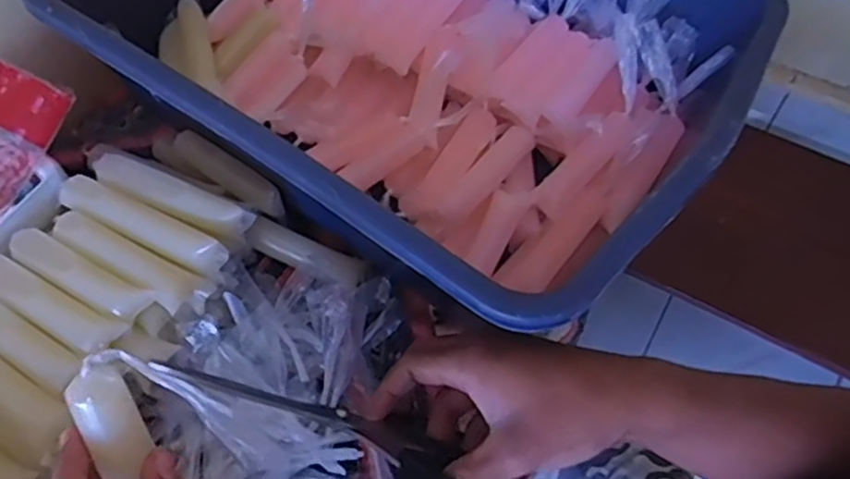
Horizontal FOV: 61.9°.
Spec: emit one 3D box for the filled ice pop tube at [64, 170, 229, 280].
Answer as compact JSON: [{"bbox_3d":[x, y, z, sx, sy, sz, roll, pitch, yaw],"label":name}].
[{"bbox_3d":[-0.196,-0.009,0.494,0.129,0.020,0.025,22,62,14],"label":"filled ice pop tube"}]

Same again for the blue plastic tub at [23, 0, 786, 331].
[{"bbox_3d":[-0.013,-0.148,0.569,0.479,0.138,0.344,32,64,19],"label":"blue plastic tub"}]

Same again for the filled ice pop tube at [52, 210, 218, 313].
[{"bbox_3d":[-0.202,0.015,0.485,0.114,0.028,0.030,24,62,15],"label":"filled ice pop tube"}]

